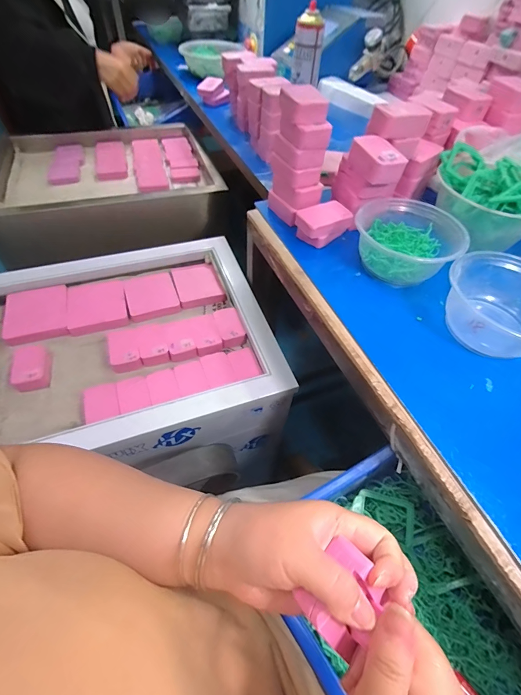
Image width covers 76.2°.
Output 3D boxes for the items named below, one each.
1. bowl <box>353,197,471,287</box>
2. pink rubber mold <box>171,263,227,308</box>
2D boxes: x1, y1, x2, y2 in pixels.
[{"bbox_3d":[0.195,-0.141,0.439,0.130,0.060,0.113,38,59,23],"label":"bowl"},{"bbox_3d":[-0.131,-0.130,0.683,0.087,0.021,0.106,-17,55,-16],"label":"pink rubber mold"}]

